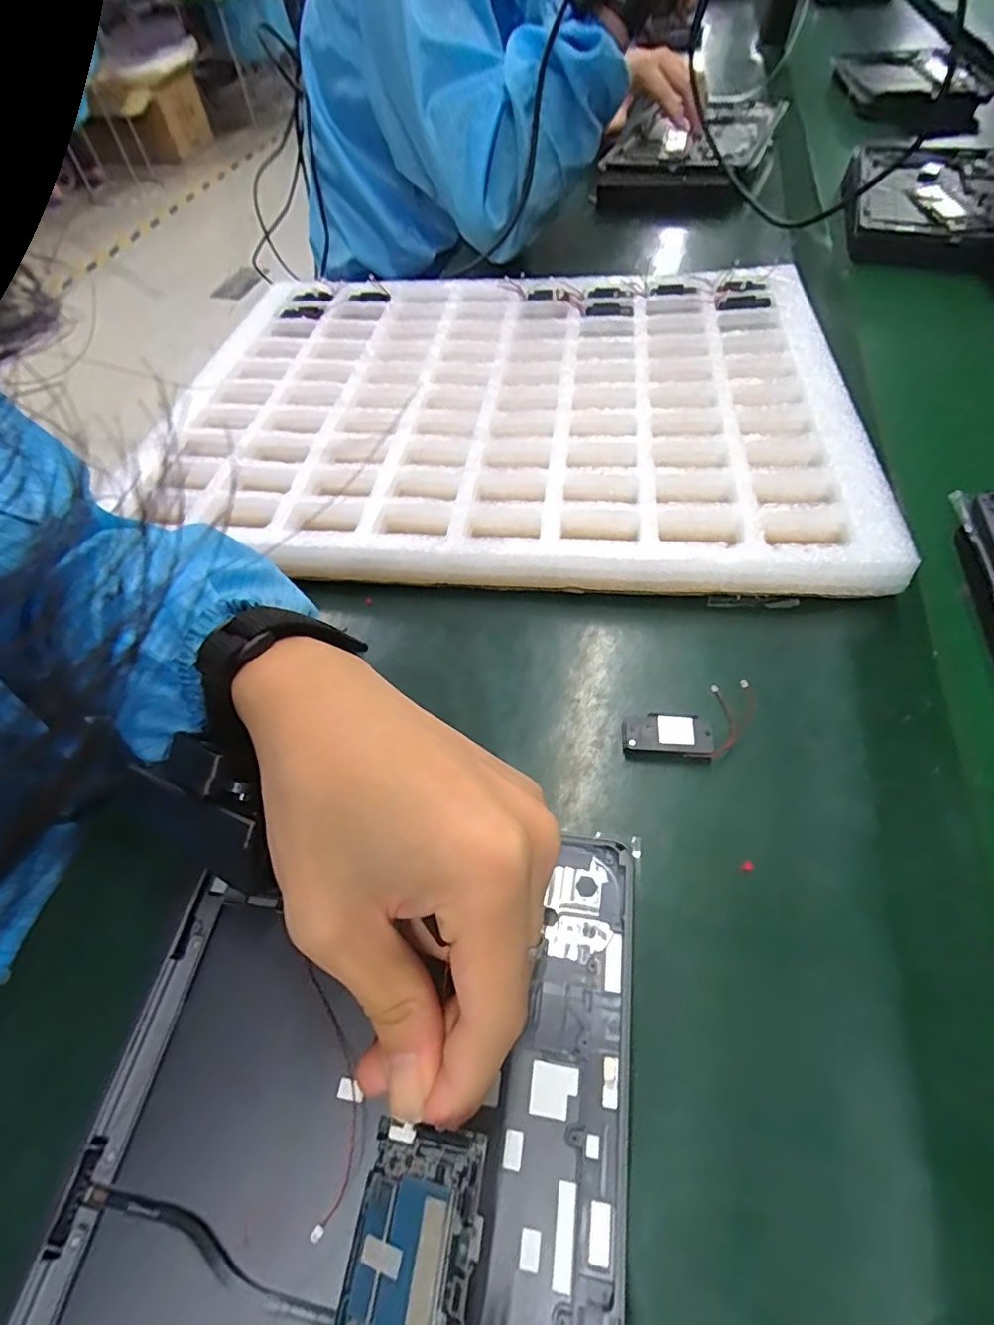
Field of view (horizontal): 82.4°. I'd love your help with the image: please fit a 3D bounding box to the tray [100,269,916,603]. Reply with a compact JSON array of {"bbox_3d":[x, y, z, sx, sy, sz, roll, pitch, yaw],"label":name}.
[{"bbox_3d":[-0.003,-0.204,0.438,0.488,0.038,0.374,4,56,8],"label":"tray"}]

